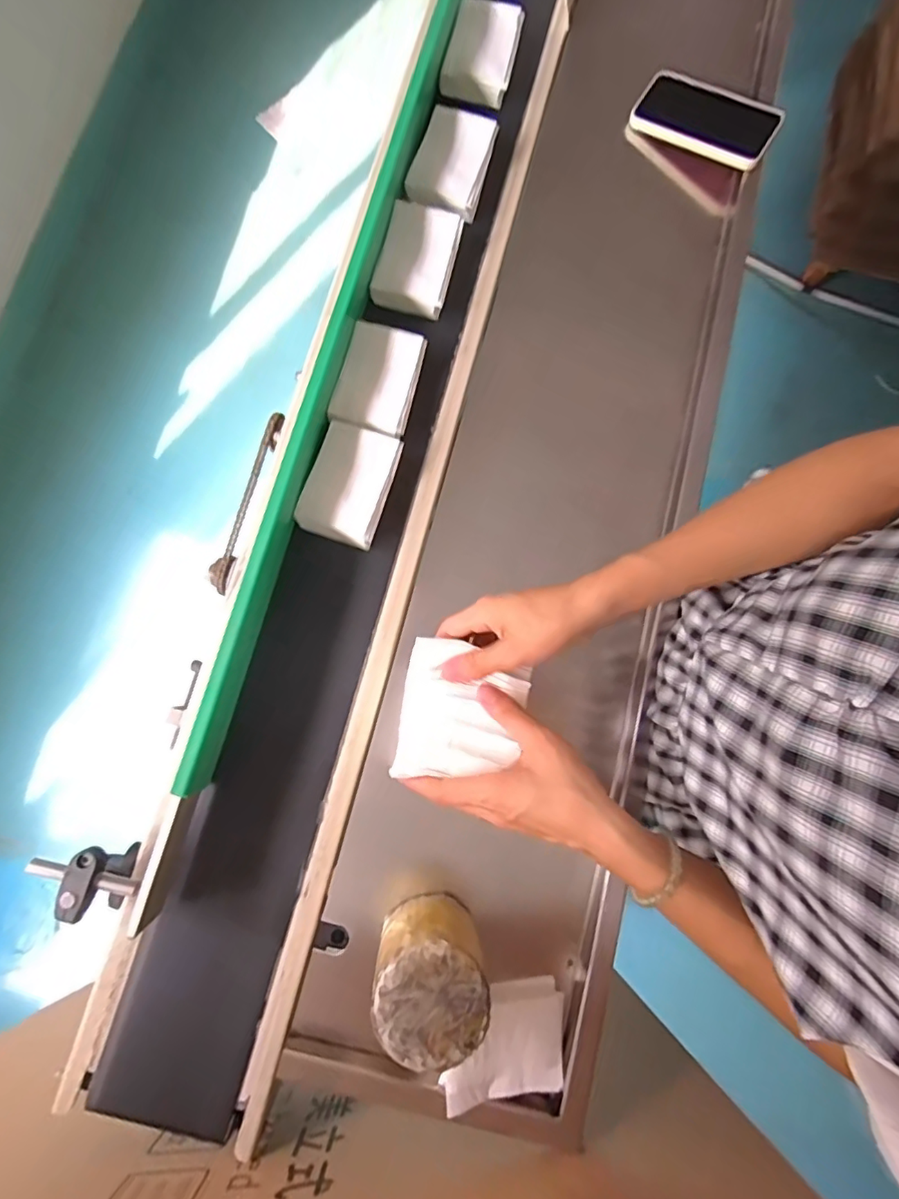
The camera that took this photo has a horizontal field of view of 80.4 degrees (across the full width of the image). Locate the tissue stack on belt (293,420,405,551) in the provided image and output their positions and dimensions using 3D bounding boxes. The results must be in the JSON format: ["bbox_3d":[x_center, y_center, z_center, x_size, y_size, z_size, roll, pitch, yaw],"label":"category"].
[{"bbox_3d":[-0.097,-0.110,0.515,0.080,0.036,0.106,17,79,3],"label":"tissue stack on belt"}]

